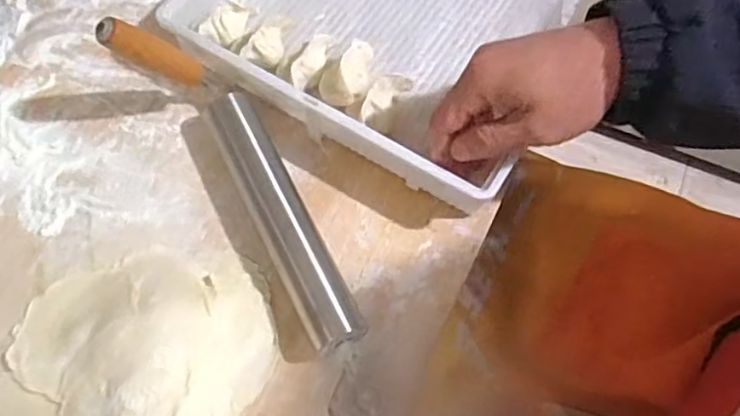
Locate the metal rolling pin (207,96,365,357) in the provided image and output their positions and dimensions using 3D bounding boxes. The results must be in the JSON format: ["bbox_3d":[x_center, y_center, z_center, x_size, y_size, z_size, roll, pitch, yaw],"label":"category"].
[{"bbox_3d":[-0.061,0.005,0.453,0.038,0.034,0.205,-25,67,-12],"label":"metal rolling pin"}]

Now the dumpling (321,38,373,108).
[{"bbox_3d":[-0.014,-0.098,0.492,0.028,0.037,0.058,27,67,12],"label":"dumpling"}]

